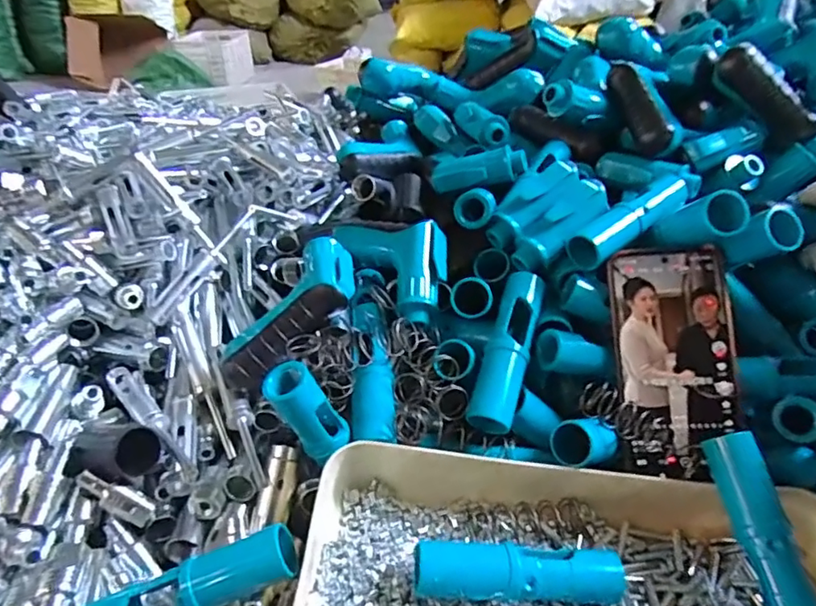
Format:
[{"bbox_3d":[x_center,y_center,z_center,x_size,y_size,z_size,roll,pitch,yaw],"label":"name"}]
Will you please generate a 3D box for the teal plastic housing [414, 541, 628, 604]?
[{"bbox_3d":[0.064,0.158,0.325,0.119,0.030,0.028,-2,33,-2],"label":"teal plastic housing"}]

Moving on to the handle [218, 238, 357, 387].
[{"bbox_3d":[-0.087,0.003,0.425,0.067,0.029,0.137,25,68,33],"label":"handle"}]

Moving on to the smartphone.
[{"bbox_3d":[0.182,0.037,0.380,0.074,0.153,0.013,-3,-11,9],"label":"smartphone"}]

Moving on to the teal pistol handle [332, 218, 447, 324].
[{"bbox_3d":[-0.009,-0.041,0.455,0.055,0.046,0.122,-19,37,-25],"label":"teal pistol handle"}]

